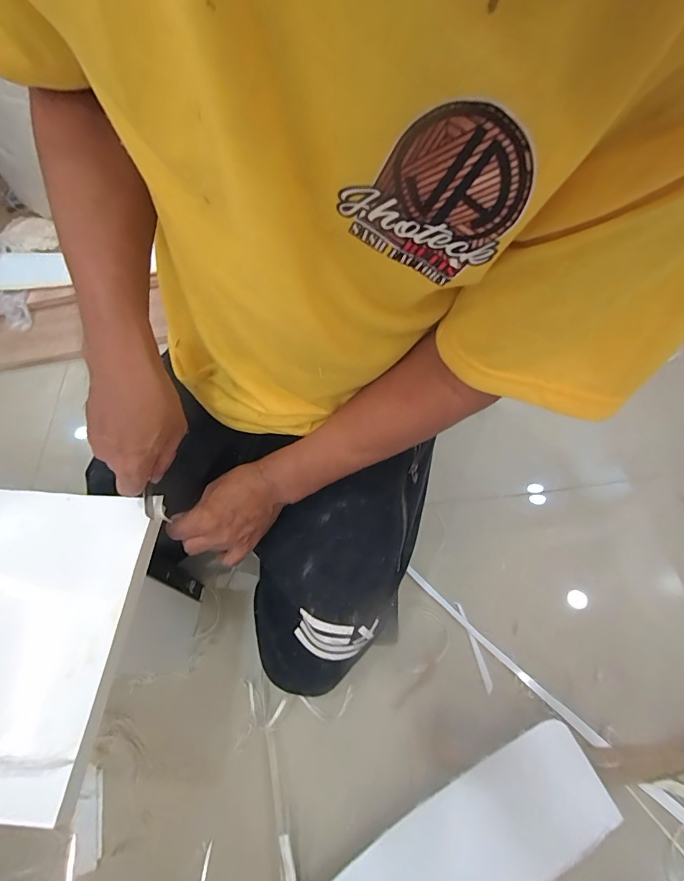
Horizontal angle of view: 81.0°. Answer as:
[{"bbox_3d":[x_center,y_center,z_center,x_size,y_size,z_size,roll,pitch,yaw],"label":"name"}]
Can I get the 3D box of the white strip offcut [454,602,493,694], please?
[{"bbox_3d":[0.189,0.292,0.574,0.012,0.004,0.117,-6,55,-14],"label":"white strip offcut"}]

